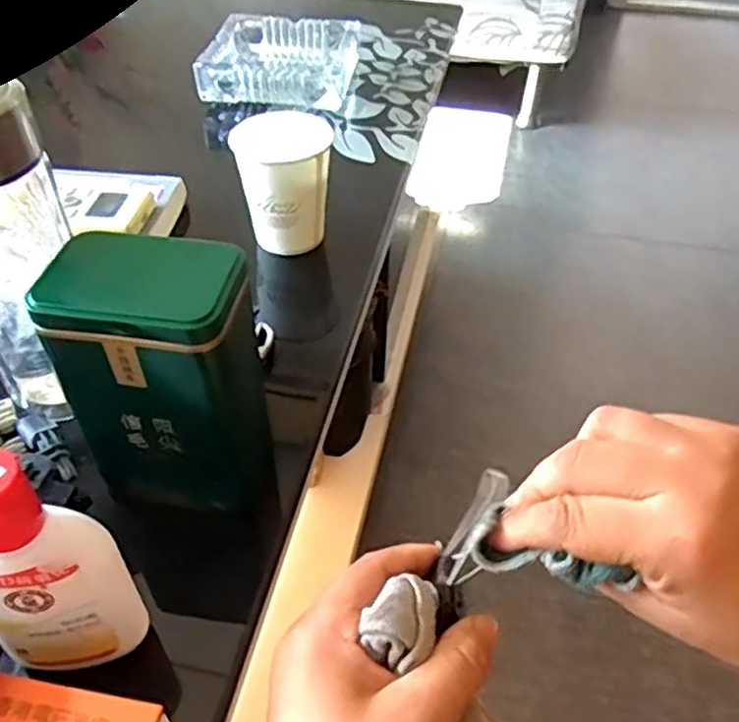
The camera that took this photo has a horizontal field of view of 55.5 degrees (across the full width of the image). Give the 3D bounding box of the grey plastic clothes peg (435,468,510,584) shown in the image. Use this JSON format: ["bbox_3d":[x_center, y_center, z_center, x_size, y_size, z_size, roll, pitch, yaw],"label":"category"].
[{"bbox_3d":[0.043,0.068,0.291,0.009,0.050,0.008,31,7,28],"label":"grey plastic clothes peg"}]

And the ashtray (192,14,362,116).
[{"bbox_3d":[-0.094,-0.318,0.748,0.149,0.044,0.140,6,45,6],"label":"ashtray"}]

